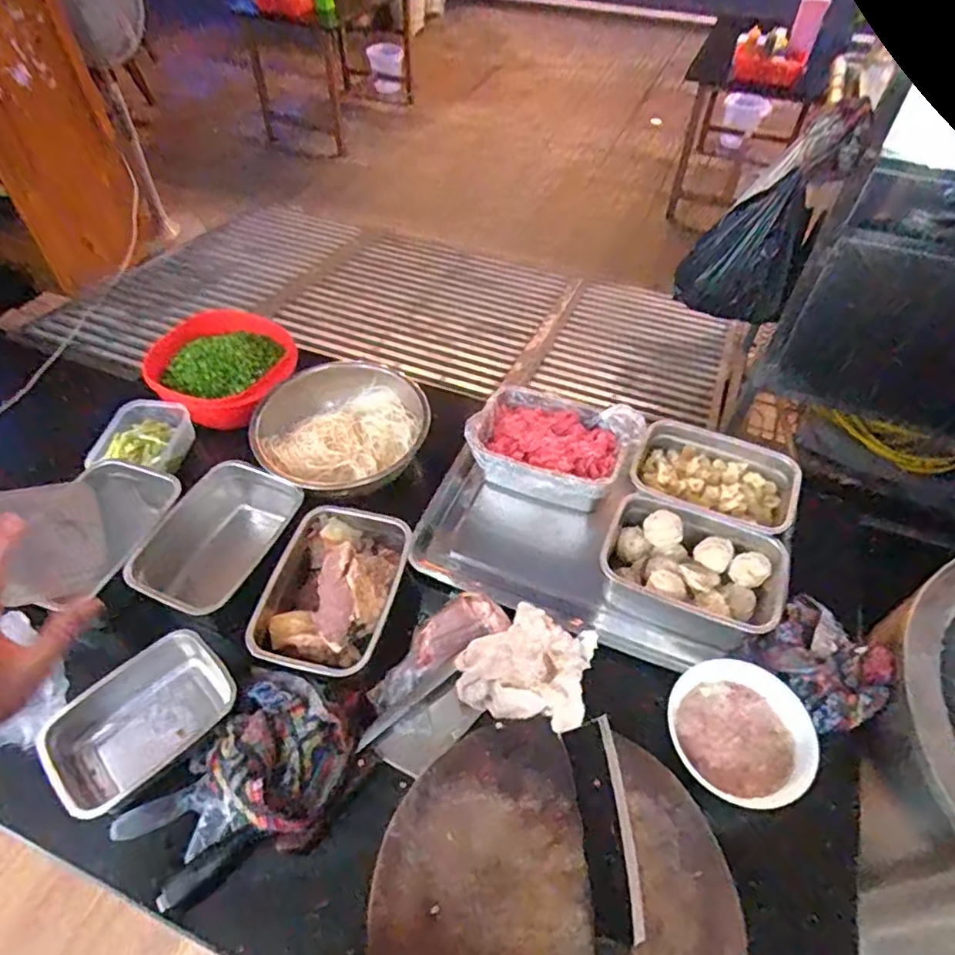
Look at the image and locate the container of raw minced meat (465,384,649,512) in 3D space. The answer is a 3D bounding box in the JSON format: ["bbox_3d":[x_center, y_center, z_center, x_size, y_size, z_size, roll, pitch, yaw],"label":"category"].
[{"bbox_3d":[0.109,-0.047,0.905,0.227,0.082,0.177,23,55,17],"label":"container of raw minced meat"}]

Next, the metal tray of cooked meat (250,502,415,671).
[{"bbox_3d":[-0.169,0.128,0.739,0.145,0.087,0.214,12,52,9],"label":"metal tray of cooked meat"}]

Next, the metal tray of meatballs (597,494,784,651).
[{"bbox_3d":[0.267,0.123,0.779,0.207,0.084,0.146,18,53,13],"label":"metal tray of meatballs"}]

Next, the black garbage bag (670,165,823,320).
[{"bbox_3d":[0.661,-0.567,1.528,0.266,0.301,0.151,11,52,8],"label":"black garbage bag"}]

